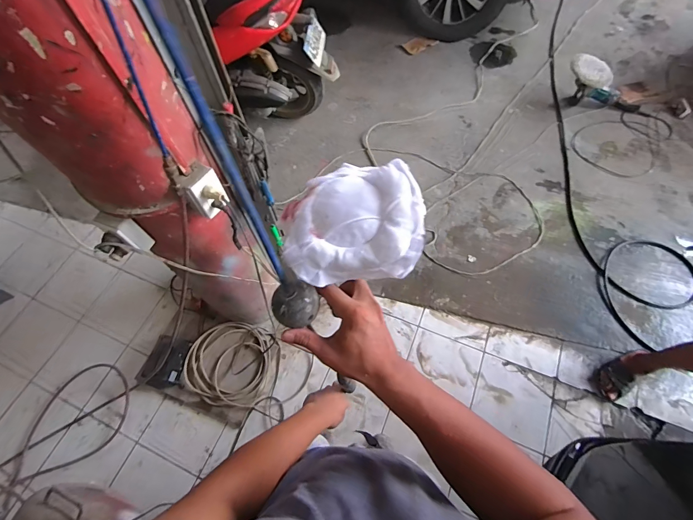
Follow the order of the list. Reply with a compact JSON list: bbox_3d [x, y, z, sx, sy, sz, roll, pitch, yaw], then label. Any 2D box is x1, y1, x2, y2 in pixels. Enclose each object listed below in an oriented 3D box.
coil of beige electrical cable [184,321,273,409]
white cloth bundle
[{"bbox_3d":[-0.529,0.461,1.537,0.371,0.059,0.347,-1,63,2],"label":"coil of beige electrical cable"},{"bbox_3d":[0.005,-0.048,0.373,0.146,0.056,0.128,-5,62,-2],"label":"white cloth bundle"}]

